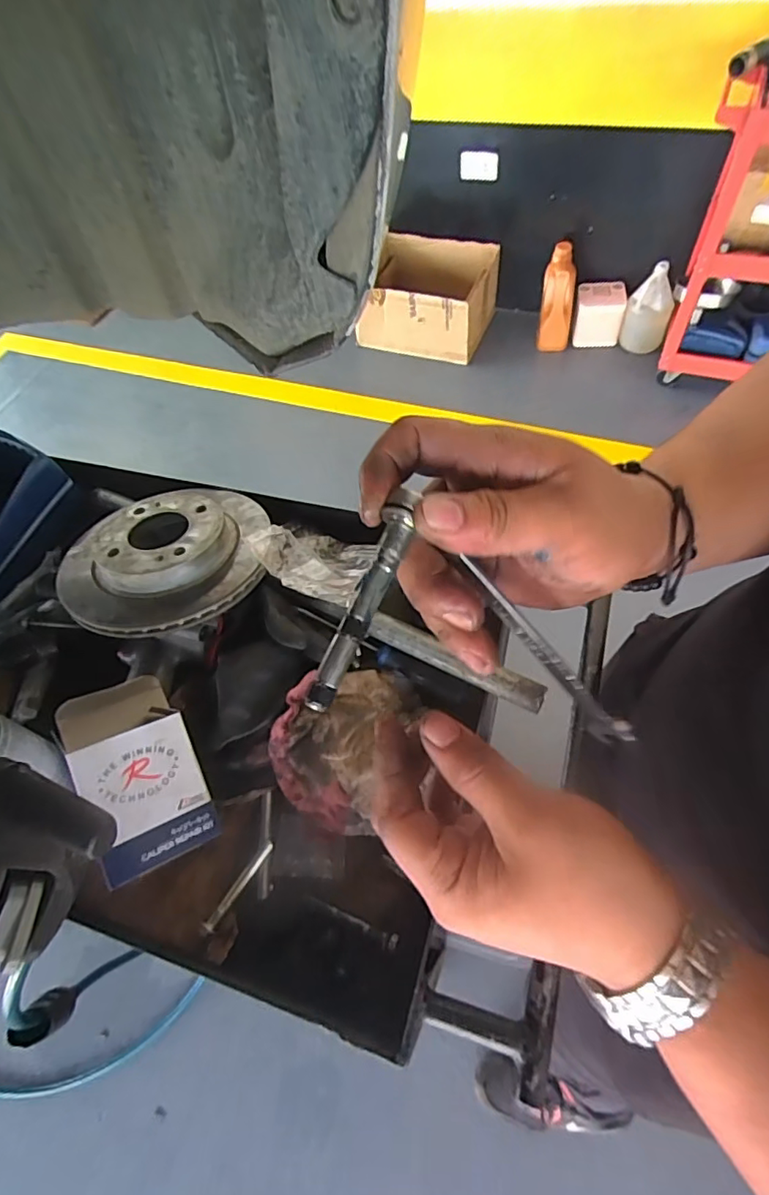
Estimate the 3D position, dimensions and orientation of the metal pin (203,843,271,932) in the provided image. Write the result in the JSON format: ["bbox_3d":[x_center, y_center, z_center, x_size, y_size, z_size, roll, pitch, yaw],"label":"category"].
[{"bbox_3d":[-0.123,0.246,0.472,0.010,0.009,0.083,33,67,21],"label":"metal pin"}]

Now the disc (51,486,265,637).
[{"bbox_3d":[-0.233,-0.052,0.592,0.220,0.061,0.215,-32,61,-13],"label":"disc"}]

